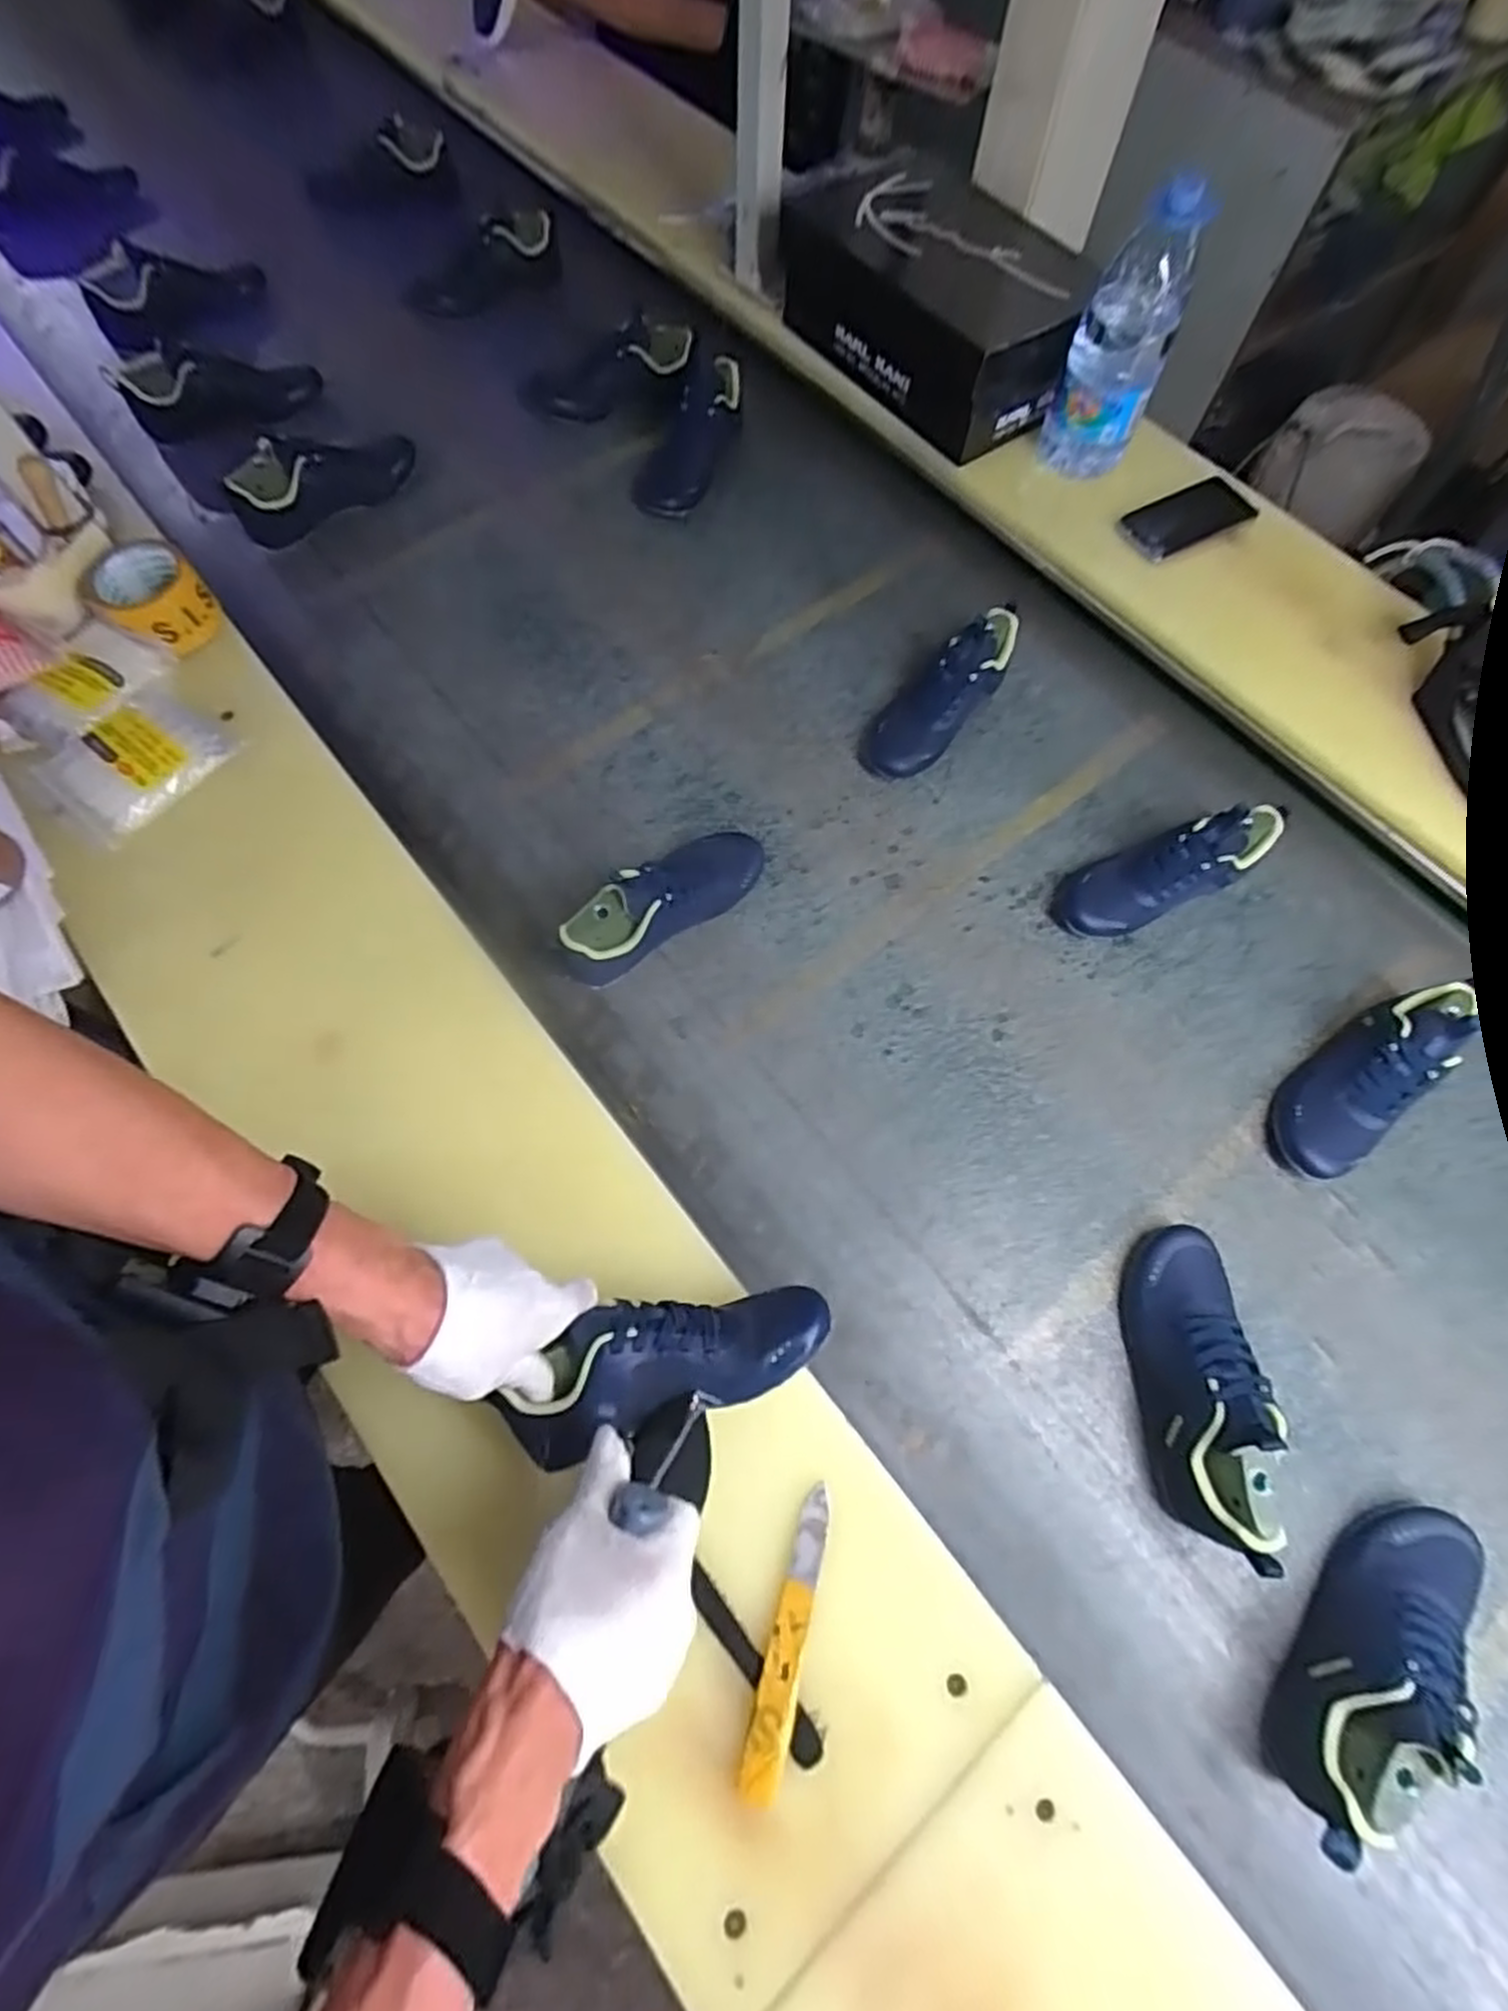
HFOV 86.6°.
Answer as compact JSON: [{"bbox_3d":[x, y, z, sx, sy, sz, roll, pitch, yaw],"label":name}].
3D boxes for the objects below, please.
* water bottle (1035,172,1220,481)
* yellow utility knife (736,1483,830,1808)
[{"bbox_3d":[0.401,-0.721,0.881,0.103,0.247,0.078,20,68,8],"label":"water bottle"},{"bbox_3d":[0.022,0.401,0.507,0.024,0.010,0.167,15,68,6],"label":"yellow utility knife"}]

